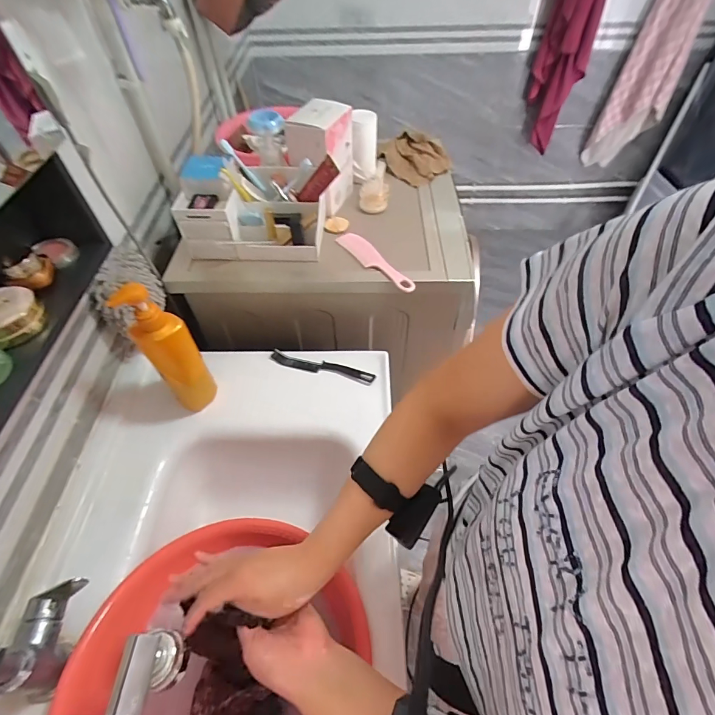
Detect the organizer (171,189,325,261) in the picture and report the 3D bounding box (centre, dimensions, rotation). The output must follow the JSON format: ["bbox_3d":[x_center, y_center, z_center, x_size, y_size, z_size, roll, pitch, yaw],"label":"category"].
[{"bbox_3d":[-0.197,-0.254,0.766,0.260,0.116,0.114,-3,51,-1],"label":"organizer"}]

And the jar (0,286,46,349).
[{"bbox_3d":[-0.396,-0.049,0.450,0.064,0.039,0.064,19,54,16],"label":"jar"}]

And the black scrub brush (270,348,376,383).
[{"bbox_3d":[-0.069,0.020,0.768,0.206,0.018,0.026,12,53,11],"label":"black scrub brush"}]

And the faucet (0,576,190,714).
[{"bbox_3d":[-0.285,0.304,0.399,0.269,0.118,0.126,-13,45,29],"label":"faucet"}]

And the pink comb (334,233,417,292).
[{"bbox_3d":[0.032,-0.188,0.764,0.045,0.011,0.203,-31,57,-21],"label":"pink comb"}]

